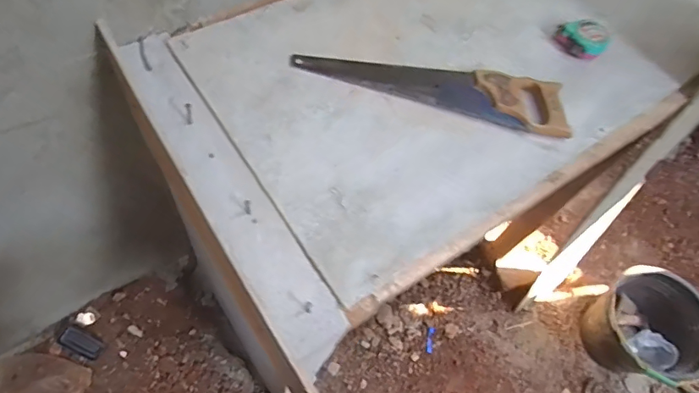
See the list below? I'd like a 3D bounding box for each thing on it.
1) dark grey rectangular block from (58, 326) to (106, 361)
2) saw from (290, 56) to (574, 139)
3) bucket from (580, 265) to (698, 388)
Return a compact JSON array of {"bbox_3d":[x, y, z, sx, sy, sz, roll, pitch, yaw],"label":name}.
[{"bbox_3d":[-0.668,0.366,1.201,0.106,0.009,0.050,26,75,-2],"label":"dark grey rectangular block"},{"bbox_3d":[0.117,-0.158,0.682,0.381,0.025,0.076,14,63,-3],"label":"saw"},{"bbox_3d":[0.829,0.391,1.372,0.303,0.260,0.287,4,64,-8],"label":"bucket"}]

